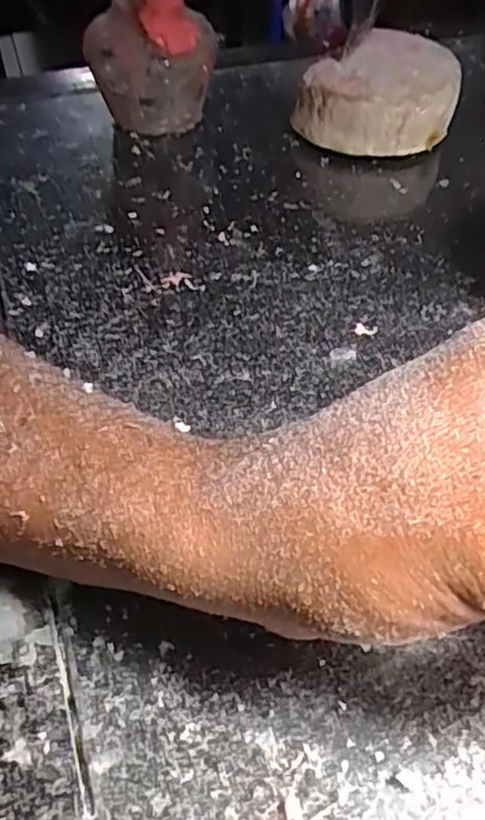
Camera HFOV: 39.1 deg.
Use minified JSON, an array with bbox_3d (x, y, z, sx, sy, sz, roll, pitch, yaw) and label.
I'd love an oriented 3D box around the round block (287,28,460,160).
[{"bbox_3d":[0.078,-0.176,0.391,0.076,0.043,0.071,1,51,-1],"label":"round block"}]

